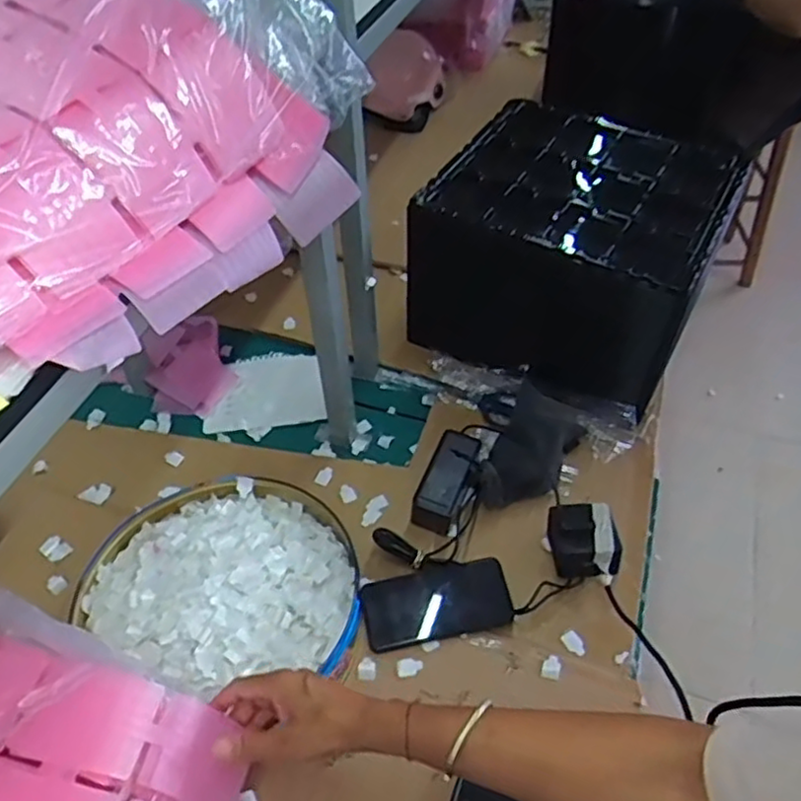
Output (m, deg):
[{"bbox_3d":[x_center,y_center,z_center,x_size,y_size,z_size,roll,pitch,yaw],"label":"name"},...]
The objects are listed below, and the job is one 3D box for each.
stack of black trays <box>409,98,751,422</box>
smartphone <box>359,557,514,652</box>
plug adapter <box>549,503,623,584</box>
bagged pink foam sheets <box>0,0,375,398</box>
[{"bbox_3d":[0.249,-0.230,1.019,0.375,0.229,0.337,23,52,21],"label":"stack of black trays"},{"bbox_3d":[0.041,0.231,0.790,0.167,0.015,0.080,-10,65,-3],"label":"smartphone"},{"bbox_3d":[0.219,0.172,0.826,0.076,0.060,0.094,1,48,3],"label":"plug adapter"},{"bbox_3d":[-0.267,-0.188,0.519,0.313,0.152,0.382,28,54,24],"label":"bagged pink foam sheets"}]

